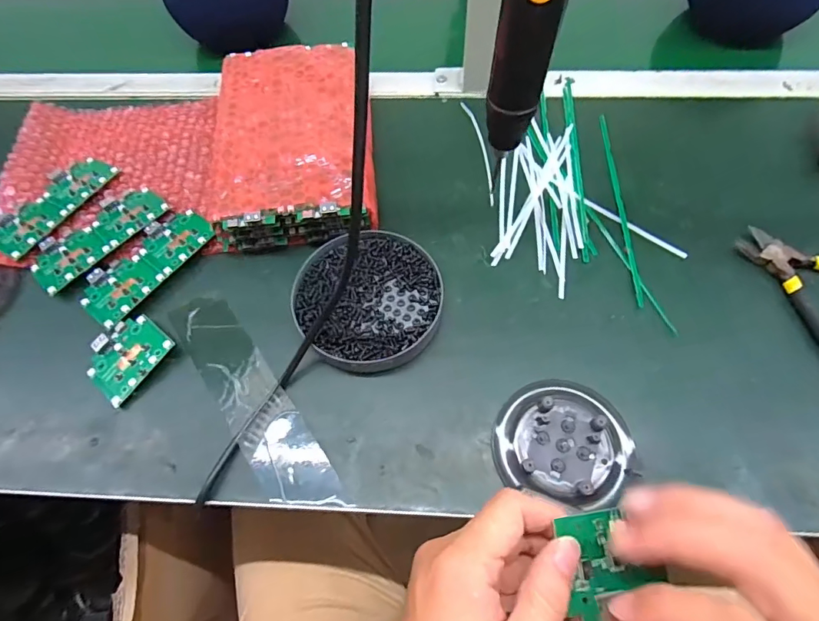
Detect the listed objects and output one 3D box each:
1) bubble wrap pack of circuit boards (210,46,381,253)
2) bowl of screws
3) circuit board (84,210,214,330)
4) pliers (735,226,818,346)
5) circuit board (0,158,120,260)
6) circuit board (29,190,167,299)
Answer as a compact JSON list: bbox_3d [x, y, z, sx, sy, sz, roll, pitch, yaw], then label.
[{"bbox_3d":[-0.101,-0.152,0.421,0.133,0.049,0.208,-6,62,0],"label":"bubble wrap pack of circuit boards"},{"bbox_3d":[-0.031,-0.008,0.358,0.109,0.021,0.114,-1,62,2],"label":"bowl of screws"},{"bbox_3d":[-0.219,-0.040,0.388,0.056,0.009,0.113,34,69,19],"label":"circuit board"},{"bbox_3d":[0.334,-0.016,0.352,0.112,0.011,0.147,-30,65,-12],"label":"pliers"},{"bbox_3d":[-0.327,-0.100,0.421,0.057,0.004,0.117,29,67,17],"label":"circuit board"},{"bbox_3d":[-0.272,-0.067,0.401,0.054,0.004,0.115,38,70,20],"label":"circuit board"}]

